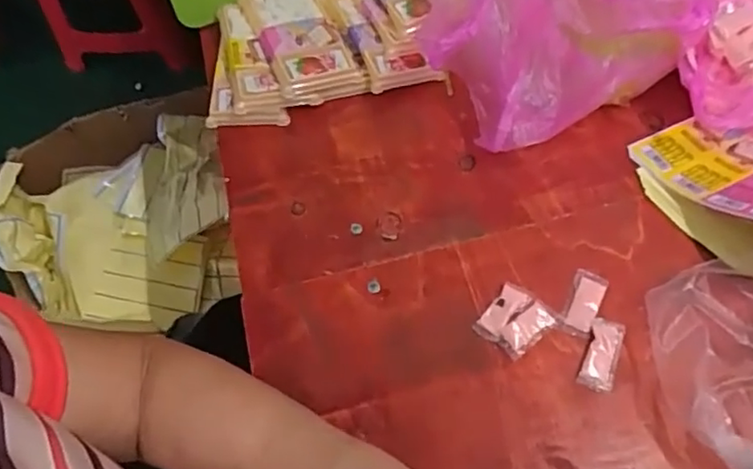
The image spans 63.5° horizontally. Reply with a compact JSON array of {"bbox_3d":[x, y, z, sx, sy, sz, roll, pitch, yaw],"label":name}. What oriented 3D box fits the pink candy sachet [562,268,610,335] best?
[{"bbox_3d":[0.165,0.053,0.479,0.025,0.004,0.054,20,63,15],"label":"pink candy sachet"}]

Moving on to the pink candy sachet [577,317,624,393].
[{"bbox_3d":[0.170,0.089,0.457,0.023,0.004,0.054,18,62,13],"label":"pink candy sachet"}]

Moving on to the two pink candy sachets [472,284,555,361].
[{"bbox_3d":[0.108,0.068,0.474,0.048,0.005,0.048,37,68,22],"label":"two pink candy sachets"}]

